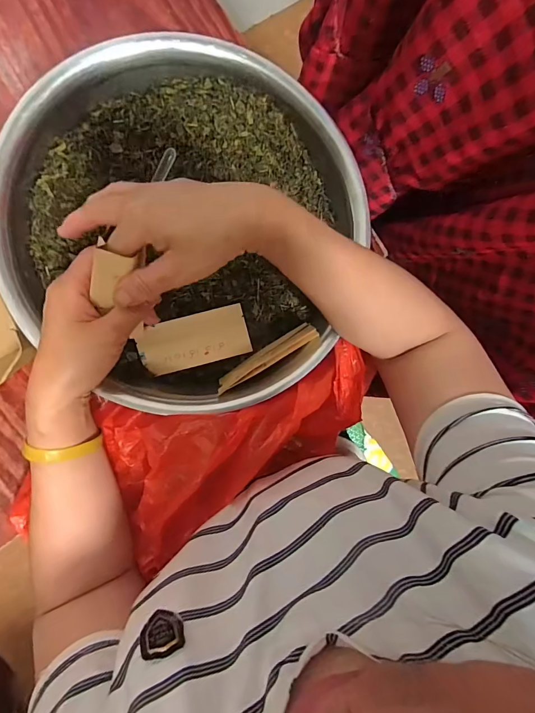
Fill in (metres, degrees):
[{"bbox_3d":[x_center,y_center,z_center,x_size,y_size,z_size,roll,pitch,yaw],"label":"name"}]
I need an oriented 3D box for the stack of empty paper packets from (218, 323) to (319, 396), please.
[{"bbox_3d":[-0.001,-0.001,0.371,0.108,0.045,0.016,-31,96,8],"label":"stack of empty paper packets"}]

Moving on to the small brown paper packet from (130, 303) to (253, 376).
[{"bbox_3d":[-0.074,-0.016,0.378,0.108,0.008,0.051,-15,94,-9],"label":"small brown paper packet"}]

